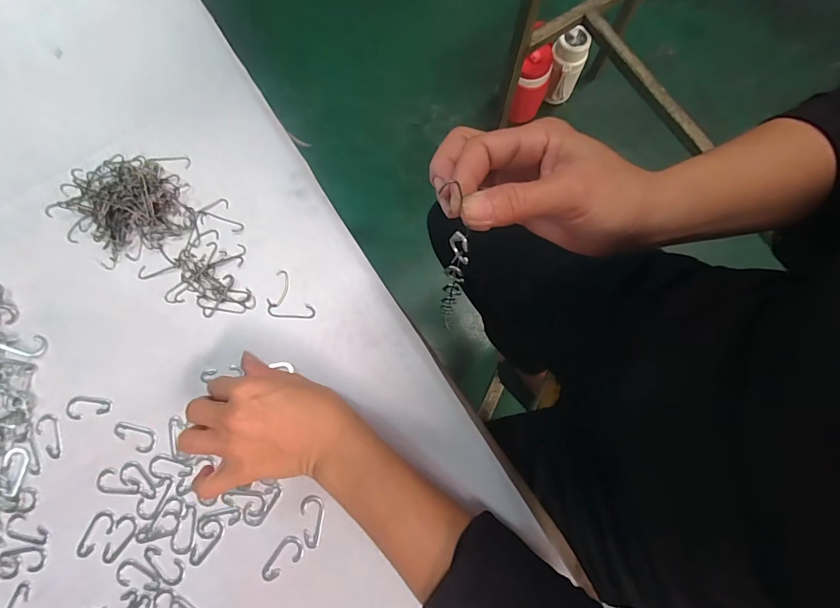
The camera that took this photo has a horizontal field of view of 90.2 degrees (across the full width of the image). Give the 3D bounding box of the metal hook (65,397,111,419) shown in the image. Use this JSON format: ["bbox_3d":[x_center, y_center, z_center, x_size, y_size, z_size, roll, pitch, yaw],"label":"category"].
[{"bbox_3d":[-0.276,0.086,0.347,0.036,0.004,0.017,-1,78,0],"label":"metal hook"}]

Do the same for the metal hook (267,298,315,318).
[{"bbox_3d":[-0.113,0.005,0.362,0.043,0.004,0.014,10,78,2],"label":"metal hook"}]

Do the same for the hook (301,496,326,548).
[{"bbox_3d":[-0.086,0.171,0.329,0.018,0.010,0.037,5,78,1],"label":"hook"}]

